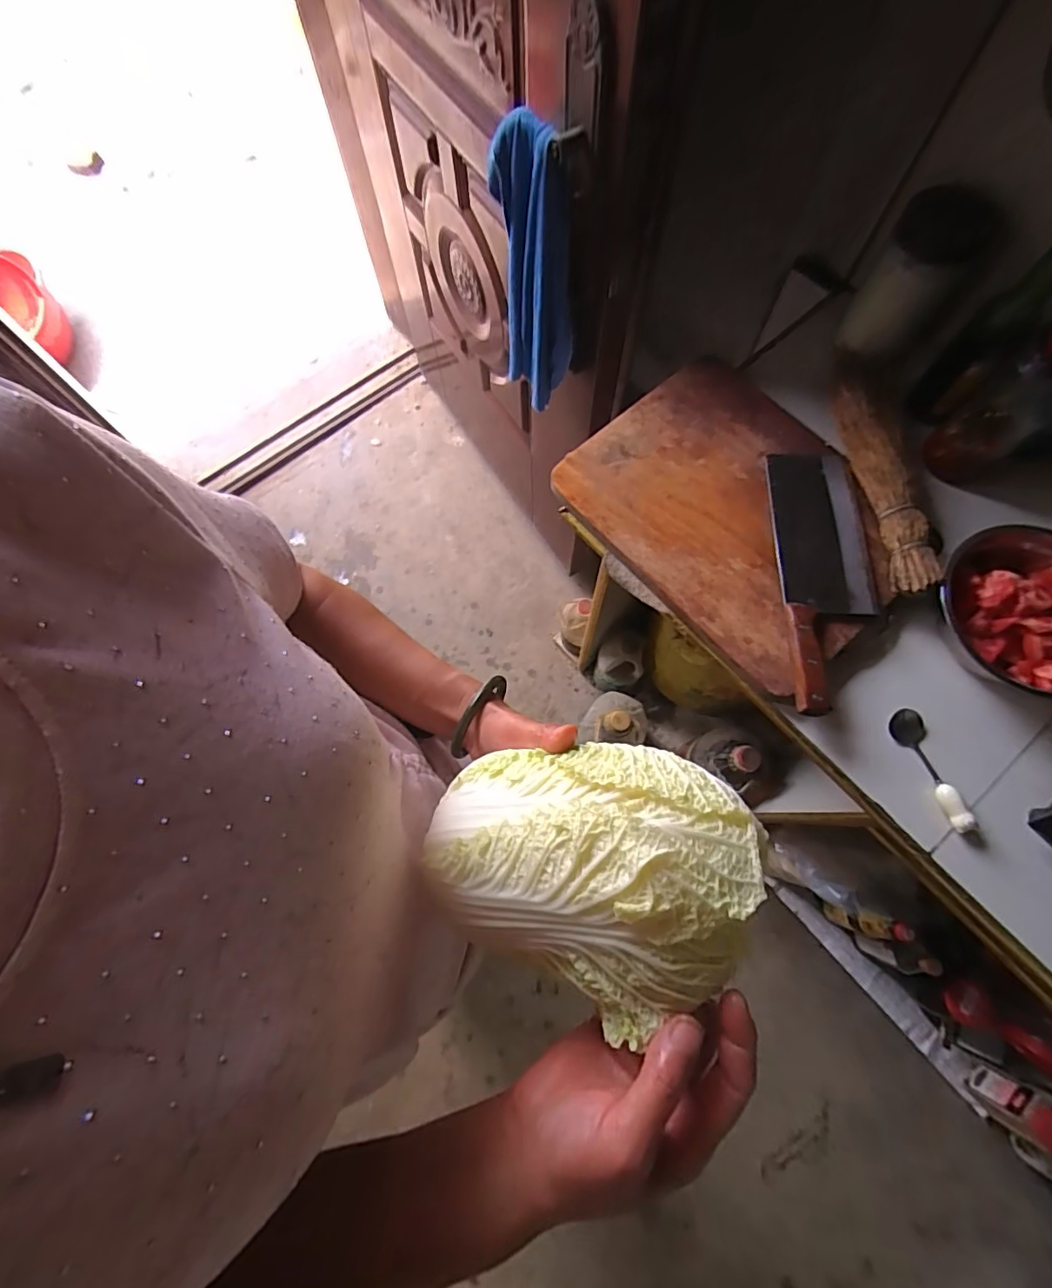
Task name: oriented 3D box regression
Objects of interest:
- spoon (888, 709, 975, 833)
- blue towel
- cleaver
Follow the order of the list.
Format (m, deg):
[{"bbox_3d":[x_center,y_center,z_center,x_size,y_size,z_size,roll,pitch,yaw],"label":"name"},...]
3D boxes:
[{"bbox_3d":[0.445,0.136,0.583,0.035,0.022,0.131,-20,72,-5],"label":"spoon"},{"bbox_3d":[0.013,-0.509,0.749,0.103,0.336,0.126,-2,72,1],"label":"blue towel"},{"bbox_3d":[0.349,-0.086,0.619,0.107,0.037,0.332,4,72,3],"label":"cleaver"}]

